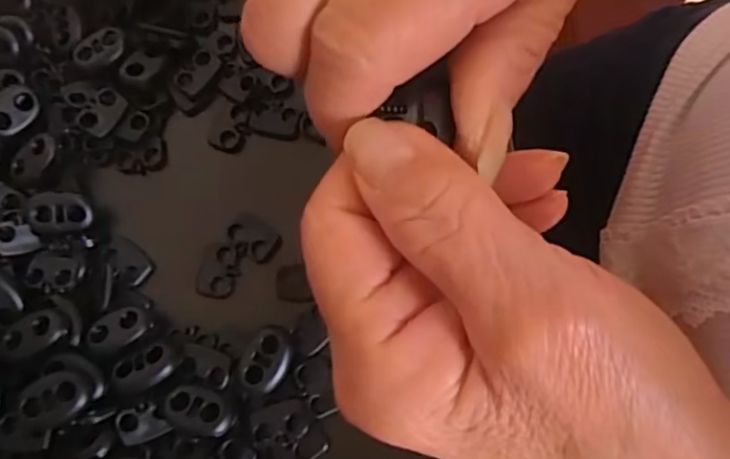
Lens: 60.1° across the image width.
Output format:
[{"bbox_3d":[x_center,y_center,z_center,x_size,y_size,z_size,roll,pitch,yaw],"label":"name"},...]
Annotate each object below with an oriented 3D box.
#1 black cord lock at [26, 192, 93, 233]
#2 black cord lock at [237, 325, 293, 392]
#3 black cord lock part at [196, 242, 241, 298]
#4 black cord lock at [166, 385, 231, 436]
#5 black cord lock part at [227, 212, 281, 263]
[{"bbox_3d":[-0.104,-0.006,0.212,0.020,0.008,0.012,-9,76,5],"label":"black cord lock"},{"bbox_3d":[-0.030,0.040,0.195,0.014,0.006,0.020,31,82,13],"label":"black cord lock"},{"bbox_3d":[-0.049,0.013,0.209,0.013,0.004,0.019,9,78,9],"label":"black cord lock part"},{"bbox_3d":[-0.050,0.054,0.190,0.020,0.005,0.013,15,55,2],"label":"black cord lock"},{"bbox_3d":[-0.038,0.002,0.210,0.019,0.004,0.013,37,84,14],"label":"black cord lock part"}]

